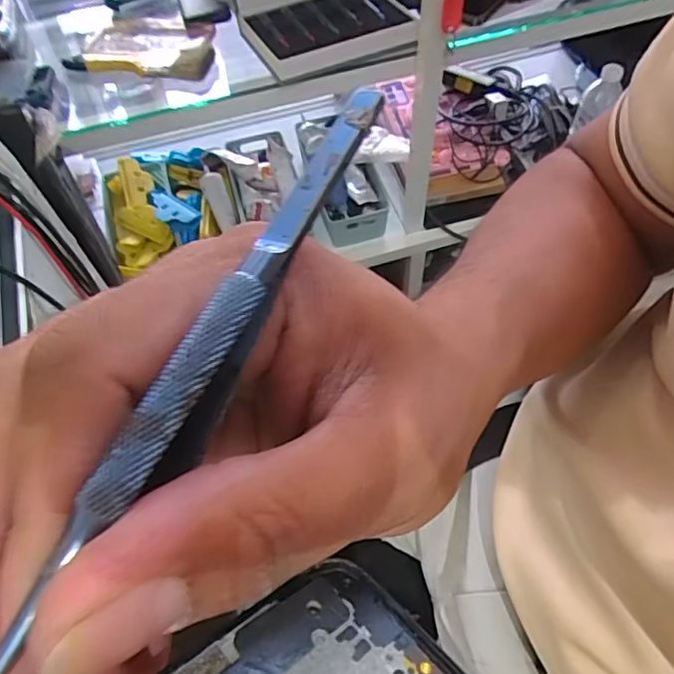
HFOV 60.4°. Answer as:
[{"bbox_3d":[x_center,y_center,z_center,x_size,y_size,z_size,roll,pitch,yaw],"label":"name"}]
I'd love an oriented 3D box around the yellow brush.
[{"bbox_3d":[-0.239,-0.324,0.697,0.181,0.025,0.054,-4,60,0],"label":"yellow brush"}]

